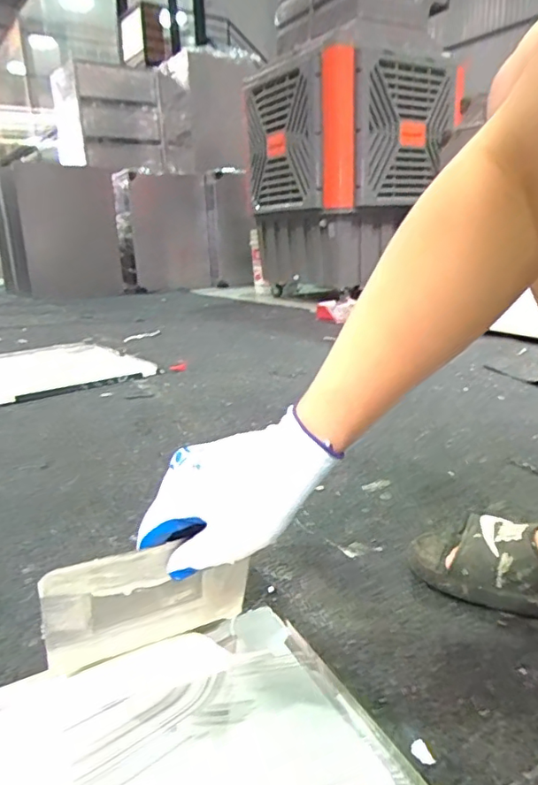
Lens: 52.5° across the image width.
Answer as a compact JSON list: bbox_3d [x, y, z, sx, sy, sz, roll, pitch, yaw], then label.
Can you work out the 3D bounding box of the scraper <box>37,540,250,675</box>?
[{"bbox_3d":[-0.091,0.162,0.426,0.157,0.120,0.005,-8,36,-25],"label":"scraper"}]

